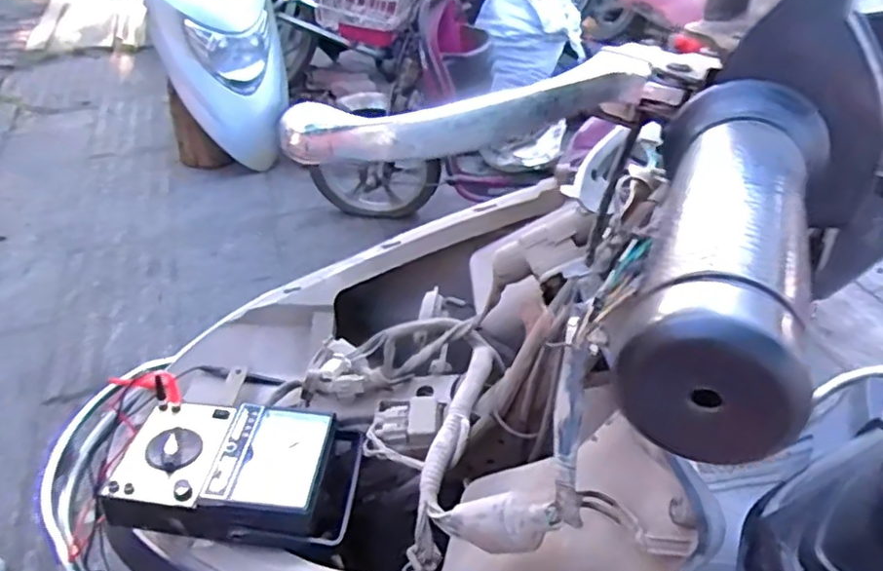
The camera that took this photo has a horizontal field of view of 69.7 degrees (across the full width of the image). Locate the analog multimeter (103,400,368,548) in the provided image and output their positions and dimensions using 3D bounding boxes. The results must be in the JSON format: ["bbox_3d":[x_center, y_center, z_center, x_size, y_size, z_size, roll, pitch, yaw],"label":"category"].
[{"bbox_3d":[-0.166,0.153,0.531,0.185,0.052,0.122,1,41,2],"label":"analog multimeter"}]

